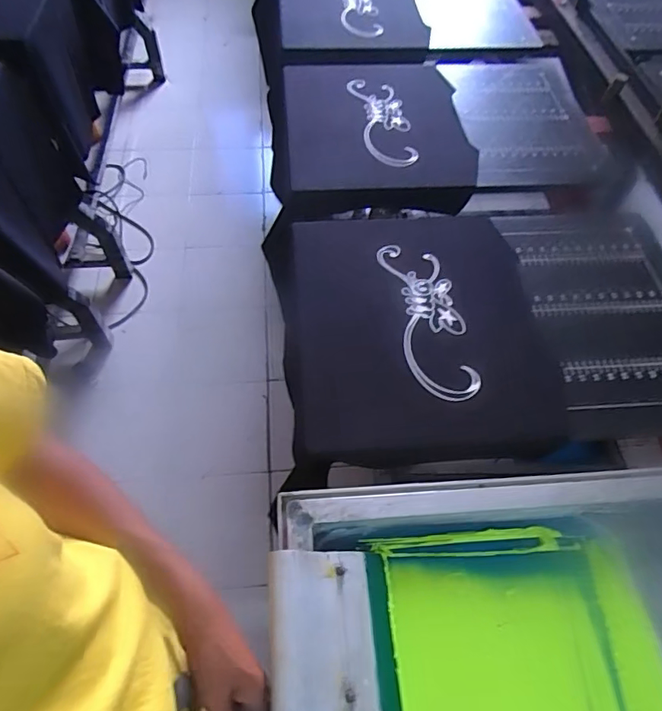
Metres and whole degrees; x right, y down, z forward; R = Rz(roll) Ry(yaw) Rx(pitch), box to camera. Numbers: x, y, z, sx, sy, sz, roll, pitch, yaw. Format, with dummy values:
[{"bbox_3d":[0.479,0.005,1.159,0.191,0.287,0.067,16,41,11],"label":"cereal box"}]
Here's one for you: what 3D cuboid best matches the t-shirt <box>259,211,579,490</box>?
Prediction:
[{"bbox_3d":[0.107,-0.053,0.741,0.377,0.068,0.456,-4,63,-6],"label":"t-shirt"}]

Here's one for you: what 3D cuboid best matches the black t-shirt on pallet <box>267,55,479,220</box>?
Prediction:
[{"bbox_3d":[0.074,-0.432,0.975,0.365,0.071,0.401,-2,63,-5],"label":"black t-shirt on pallet"}]

